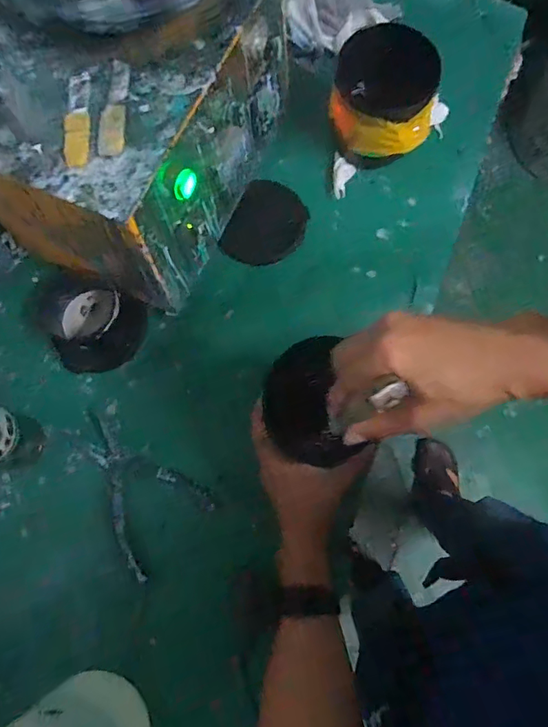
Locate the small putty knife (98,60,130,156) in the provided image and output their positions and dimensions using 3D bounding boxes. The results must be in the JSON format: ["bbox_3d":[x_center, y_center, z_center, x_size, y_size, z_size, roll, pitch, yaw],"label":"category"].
[{"bbox_3d":[-0.139,-0.222,0.397,0.022,0.009,0.095,-1,75,1],"label":"small putty knife"}]

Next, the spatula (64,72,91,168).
[{"bbox_3d":[-0.169,-0.211,0.395,0.022,0.009,0.094,-6,75,0],"label":"spatula"}]

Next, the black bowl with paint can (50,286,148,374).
[{"bbox_3d":[-0.229,-0.049,0.568,0.111,0.045,0.110,0,75,2],"label":"black bowl with paint can"}]

